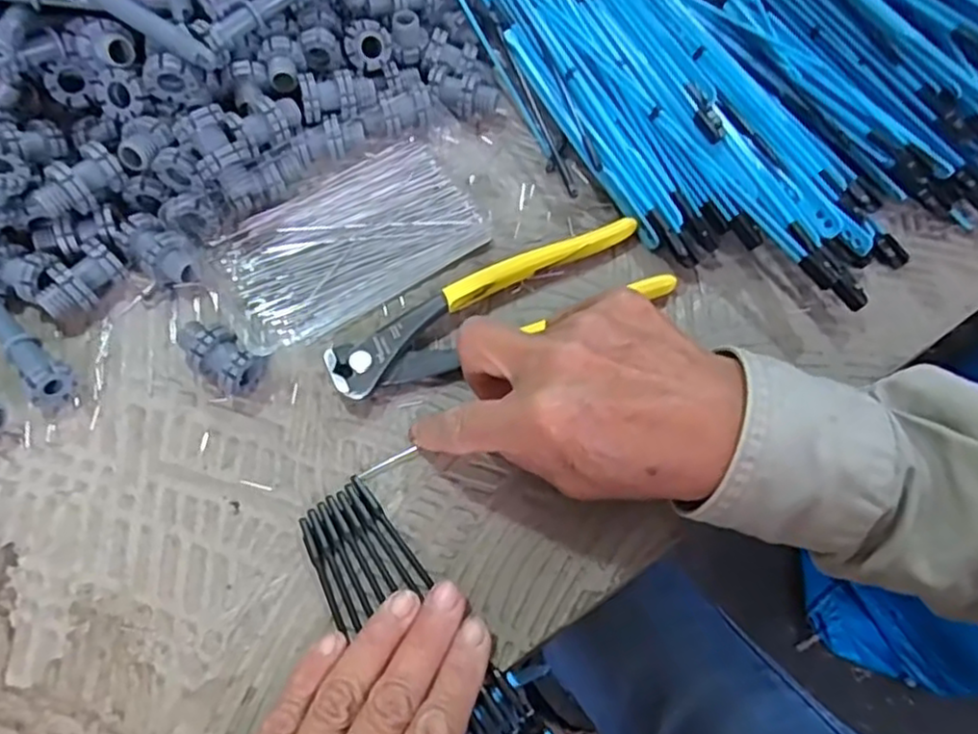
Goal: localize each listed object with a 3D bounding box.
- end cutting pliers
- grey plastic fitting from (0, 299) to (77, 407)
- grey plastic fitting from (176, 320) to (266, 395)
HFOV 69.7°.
[{"bbox_3d":[0.005,-0.028,0.333,0.165,0.015,0.040,-20,67,-11],"label":"end cutting pliers"},{"bbox_3d":[-0.220,-0.019,0.317,0.091,0.018,0.018,42,70,16],"label":"grey plastic fitting"},{"bbox_3d":[-0.119,-0.005,0.314,0.039,0.023,0.022,39,69,16],"label":"grey plastic fitting"}]

